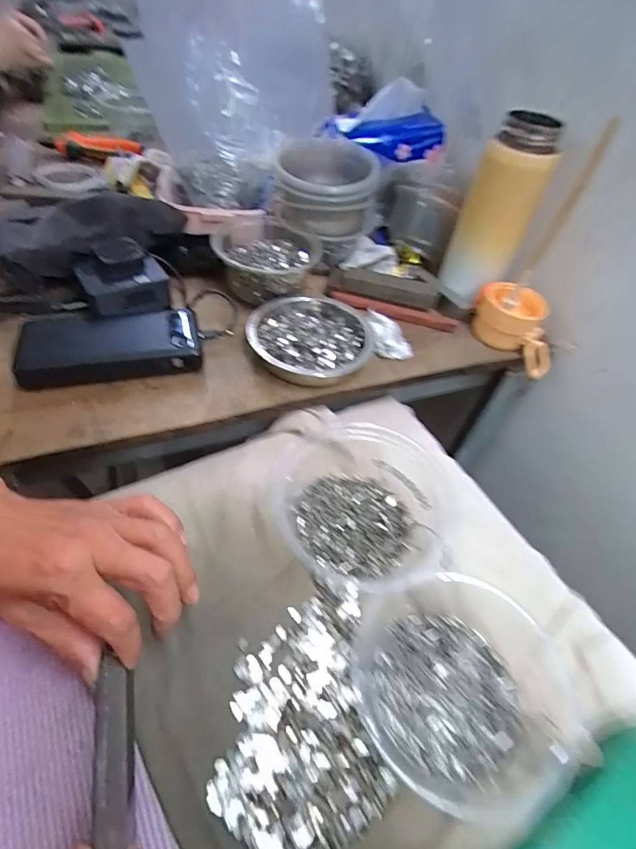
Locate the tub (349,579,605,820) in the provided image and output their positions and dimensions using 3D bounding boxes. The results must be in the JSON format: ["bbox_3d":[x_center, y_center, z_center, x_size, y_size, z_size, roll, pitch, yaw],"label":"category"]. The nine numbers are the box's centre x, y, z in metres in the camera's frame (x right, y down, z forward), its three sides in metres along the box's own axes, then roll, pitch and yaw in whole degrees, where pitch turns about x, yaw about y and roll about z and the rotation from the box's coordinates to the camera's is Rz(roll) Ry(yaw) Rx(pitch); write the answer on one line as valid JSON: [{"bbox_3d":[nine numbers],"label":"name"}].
[{"bbox_3d":[0.098,0.158,0.270,0.144,0.035,0.127,-8,51,-15],"label":"tub"}]

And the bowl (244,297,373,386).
[{"bbox_3d":[-0.006,-0.090,0.433,0.125,0.026,0.124,4,49,-5],"label":"bowl"}]

